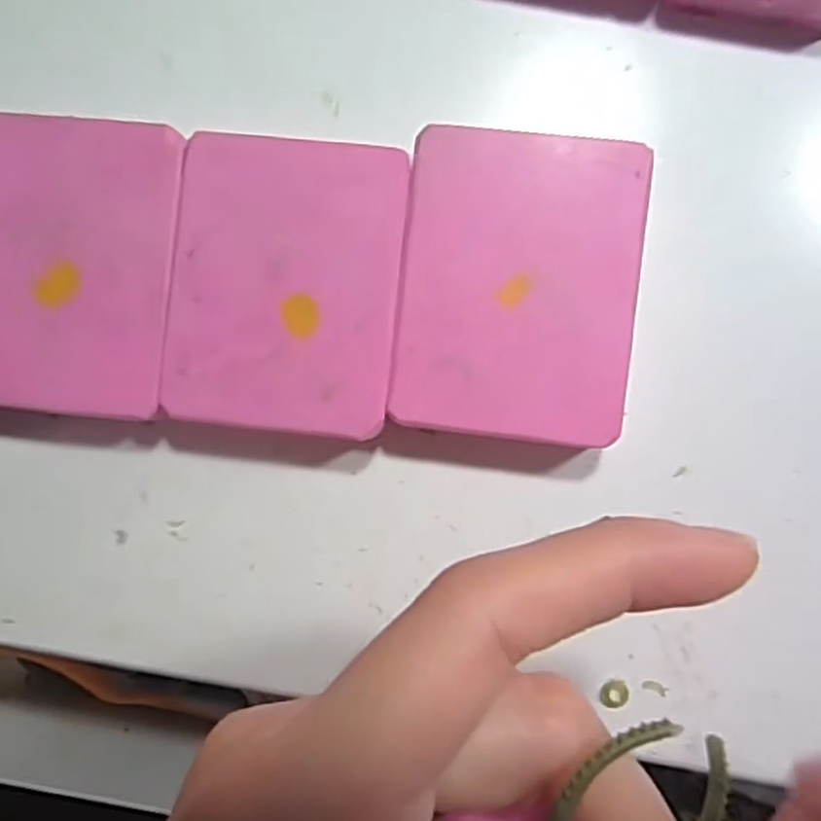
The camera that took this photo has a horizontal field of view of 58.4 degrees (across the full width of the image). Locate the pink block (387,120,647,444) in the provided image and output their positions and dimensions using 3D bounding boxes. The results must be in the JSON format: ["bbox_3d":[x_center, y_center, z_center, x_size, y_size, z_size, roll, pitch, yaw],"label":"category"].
[{"bbox_3d":[0.026,-0.029,0.174,0.053,0.019,0.068,6,93,3],"label":"pink block"}]

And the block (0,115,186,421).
[{"bbox_3d":[-0.082,-0.035,0.181,0.054,0.020,0.069,6,90,4],"label":"block"}]

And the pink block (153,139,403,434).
[{"bbox_3d":[-0.029,-0.029,0.178,0.052,0.019,0.066,6,93,3],"label":"pink block"}]

